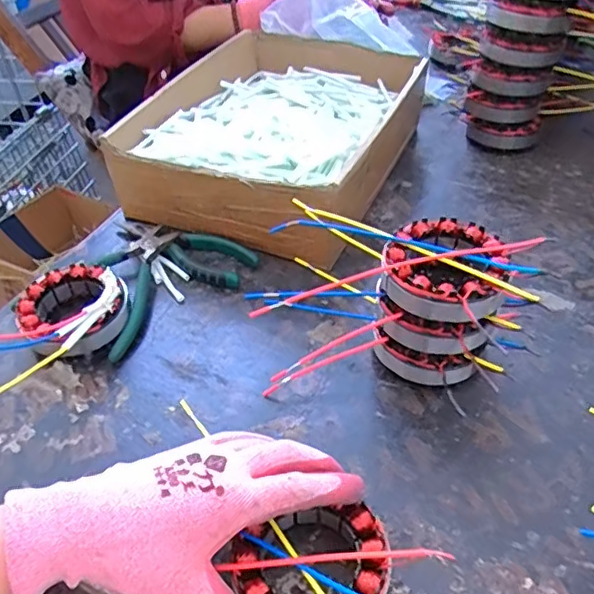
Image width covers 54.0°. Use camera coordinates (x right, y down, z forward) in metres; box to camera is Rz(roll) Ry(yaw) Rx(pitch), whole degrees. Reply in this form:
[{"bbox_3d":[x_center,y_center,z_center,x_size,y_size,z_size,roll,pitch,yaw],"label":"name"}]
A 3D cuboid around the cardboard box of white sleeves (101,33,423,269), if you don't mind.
[{"bbox_3d":[-0.015,-0.174,0.628,0.259,0.086,0.320,19,47,23],"label":"cardboard box of white sleeves"}]

